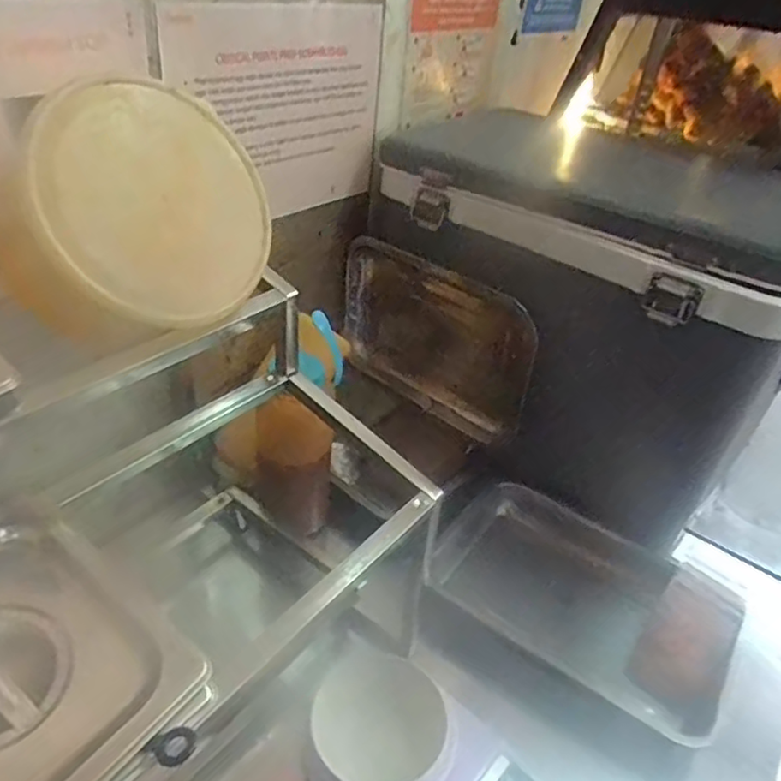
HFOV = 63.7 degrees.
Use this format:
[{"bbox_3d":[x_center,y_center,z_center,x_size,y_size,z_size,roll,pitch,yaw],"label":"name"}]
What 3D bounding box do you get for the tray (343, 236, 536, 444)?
[{"bbox_3d":[0.050,-0.071,0.812,0.282,0.188,0.050,29,41,28],"label":"tray"}]

